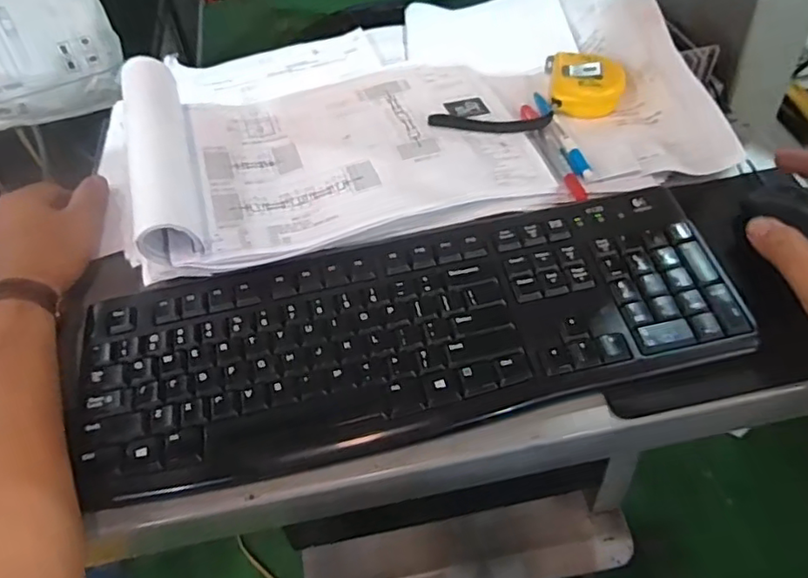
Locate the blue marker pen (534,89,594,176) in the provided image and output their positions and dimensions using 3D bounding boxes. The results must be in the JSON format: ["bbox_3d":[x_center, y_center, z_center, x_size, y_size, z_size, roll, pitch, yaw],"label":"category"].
[{"bbox_3d":[0.132,-0.135,0.508,0.013,0.013,0.131,-9,51,-3],"label":"blue marker pen"}]

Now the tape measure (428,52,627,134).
[{"bbox_3d":[0.116,-0.161,0.523,0.176,0.032,0.080,-36,57,-22],"label":"tape measure"}]

